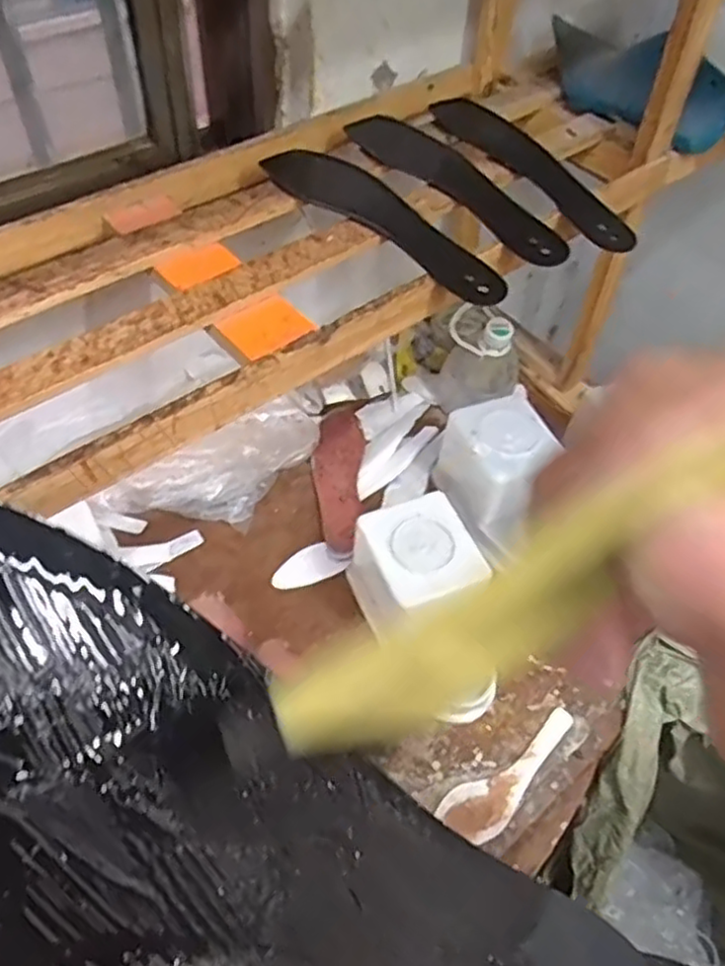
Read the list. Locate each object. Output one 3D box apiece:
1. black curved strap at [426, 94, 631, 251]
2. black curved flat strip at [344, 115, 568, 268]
[{"bbox_3d":[0.169,-0.306,0.685,0.063,0.019,0.261,-26,59,-22],"label":"black curved strap"},{"bbox_3d":[0.082,-0.287,0.660,0.064,0.011,0.286,-28,60,-23],"label":"black curved flat strip"}]

